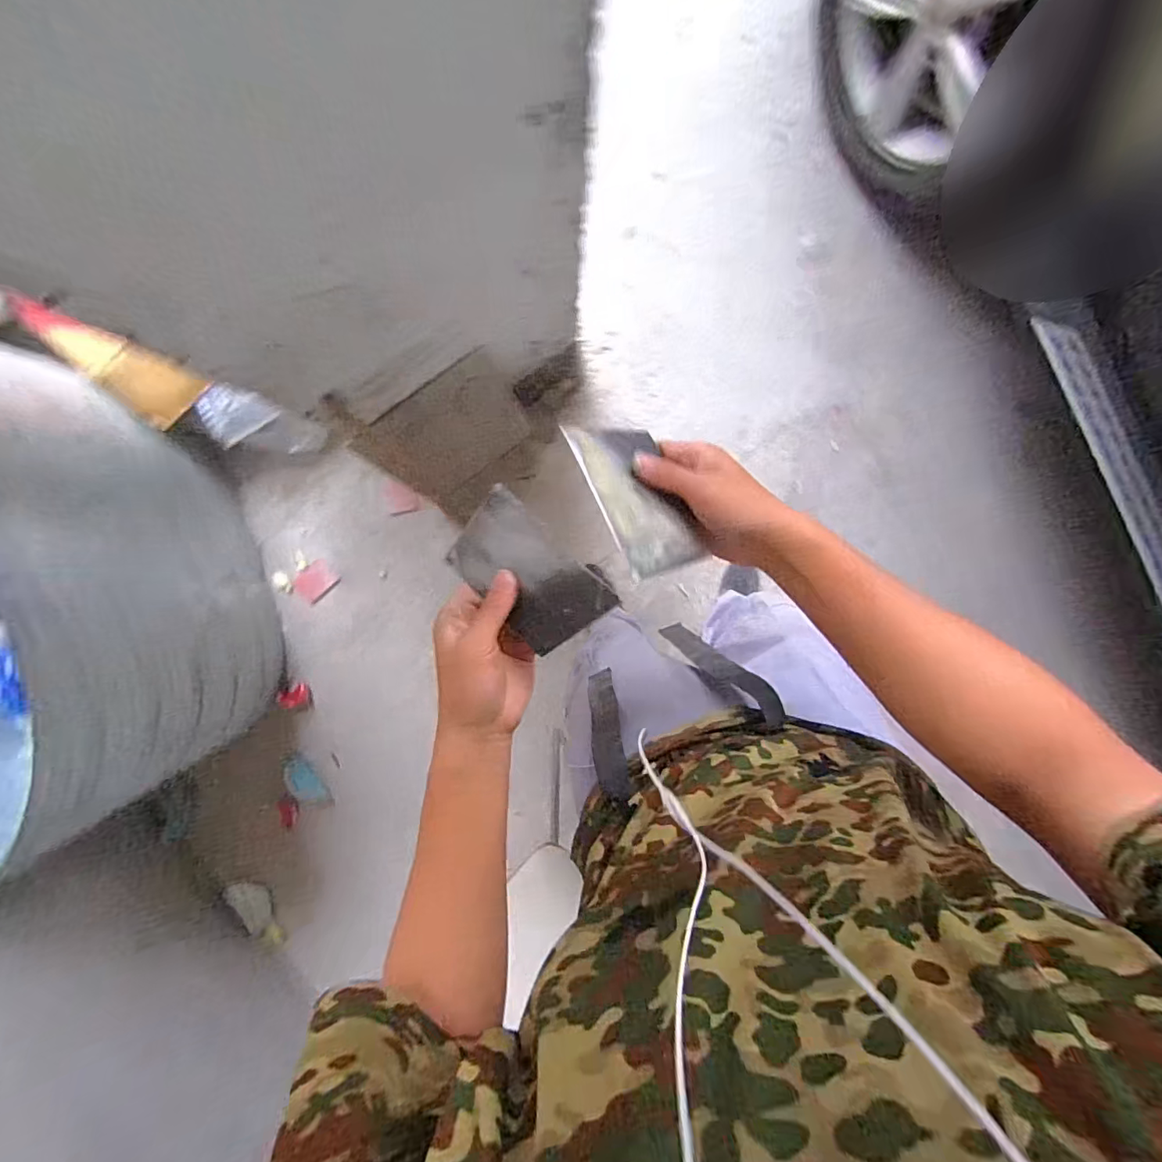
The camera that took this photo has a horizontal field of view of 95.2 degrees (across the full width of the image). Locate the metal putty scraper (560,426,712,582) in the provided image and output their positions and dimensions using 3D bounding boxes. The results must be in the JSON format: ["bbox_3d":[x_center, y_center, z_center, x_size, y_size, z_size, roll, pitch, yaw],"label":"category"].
[{"bbox_3d":[0.043,-0.069,0.413,0.068,0.009,0.130,-20,80,-22],"label":"metal putty scraper"}]

